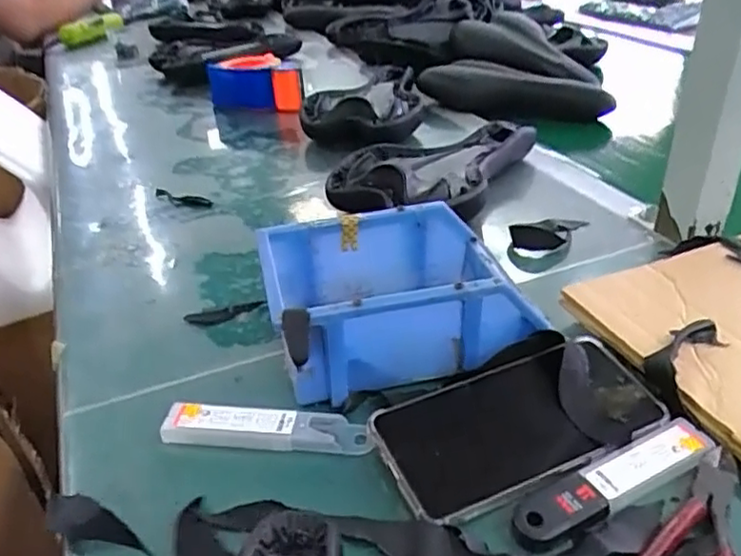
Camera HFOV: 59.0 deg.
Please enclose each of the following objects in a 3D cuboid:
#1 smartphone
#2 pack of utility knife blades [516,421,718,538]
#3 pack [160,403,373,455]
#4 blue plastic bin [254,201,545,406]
[{"bbox_3d":[0.087,0.080,0.381,0.163,0.012,0.079,-17,40,-18],"label":"smartphone"},{"bbox_3d":[0.133,0.109,0.353,0.126,0.008,0.028,-17,35,-21],"label":"pack of utility knife blades"},{"bbox_3d":[-0.062,0.091,0.395,0.123,0.016,0.024,0,33,5],"label":"pack"},{"bbox_3d":[0.018,0.013,0.449,0.166,0.072,0.124,-8,33,-8],"label":"blue plastic bin"}]

